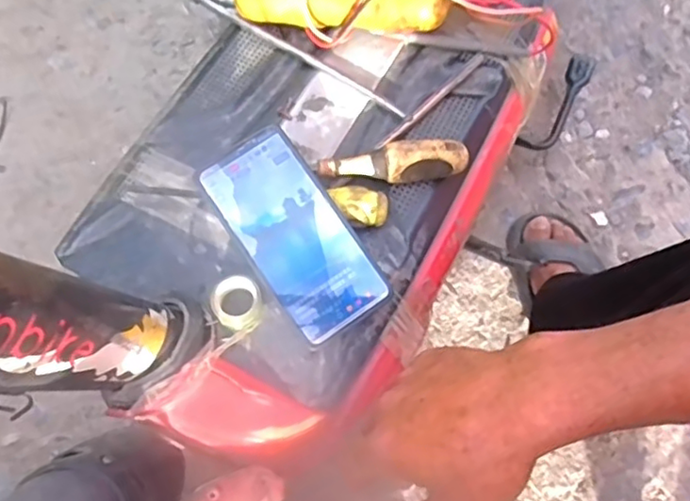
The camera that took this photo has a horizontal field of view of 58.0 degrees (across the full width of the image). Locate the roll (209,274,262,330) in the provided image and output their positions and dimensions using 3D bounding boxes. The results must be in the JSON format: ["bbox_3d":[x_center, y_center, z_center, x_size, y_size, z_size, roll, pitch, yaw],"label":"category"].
[{"bbox_3d":[-0.079,0.038,0.457,0.035,0.017,0.036,-26,70,-9],"label":"roll"}]

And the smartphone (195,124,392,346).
[{"bbox_3d":[-0.037,-0.013,0.459,0.073,0.009,0.155,-34,84,-11],"label":"smartphone"}]

